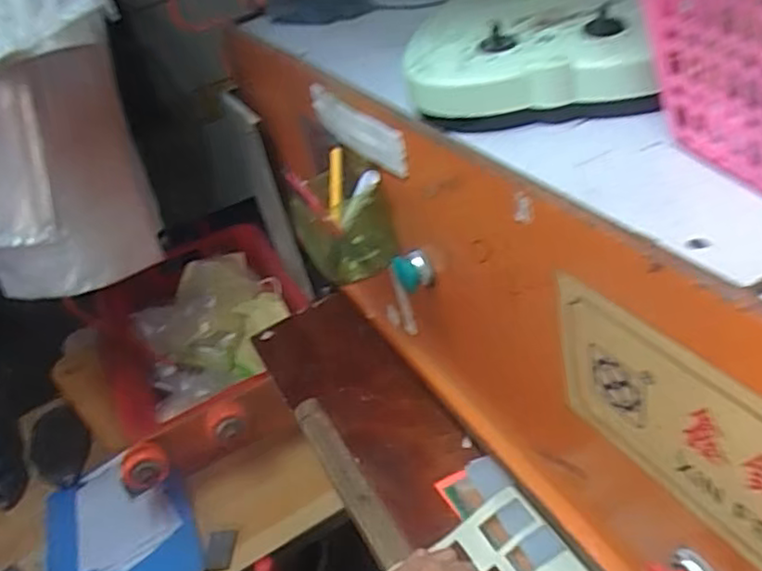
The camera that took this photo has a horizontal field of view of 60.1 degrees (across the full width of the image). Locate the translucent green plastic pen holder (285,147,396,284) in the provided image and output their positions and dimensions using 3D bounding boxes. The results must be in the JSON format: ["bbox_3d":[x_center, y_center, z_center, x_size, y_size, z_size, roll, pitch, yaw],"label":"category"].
[{"bbox_3d":[-0.039,-0.071,0.666,0.100,0.112,0.120,-1,23,-2],"label":"translucent green plastic pen holder"}]

